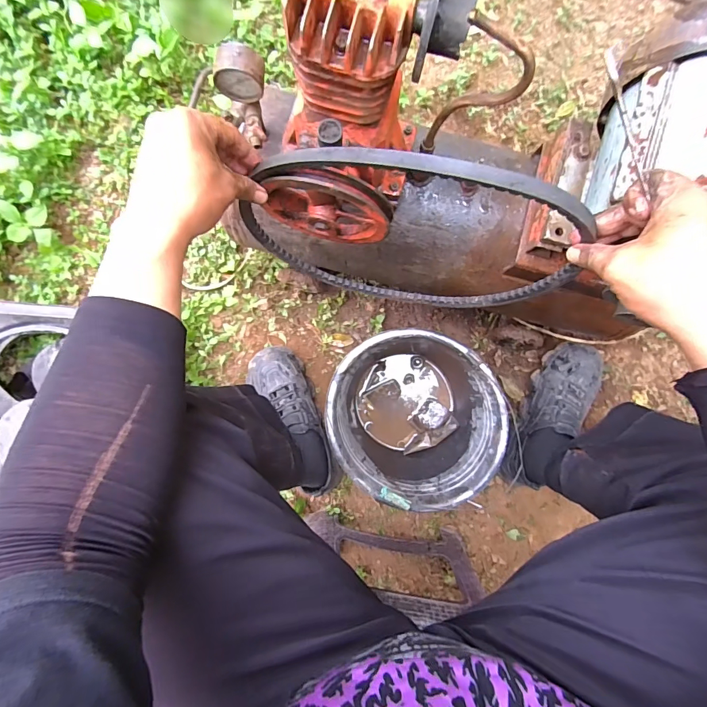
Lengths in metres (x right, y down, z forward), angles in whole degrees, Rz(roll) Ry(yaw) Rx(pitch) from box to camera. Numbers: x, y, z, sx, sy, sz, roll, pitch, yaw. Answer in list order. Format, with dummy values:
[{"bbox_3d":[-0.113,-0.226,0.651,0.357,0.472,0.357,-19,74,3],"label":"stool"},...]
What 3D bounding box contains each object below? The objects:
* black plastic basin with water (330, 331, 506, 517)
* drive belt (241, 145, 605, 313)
[{"bbox_3d":[0.091,0.098,0.685,0.253,0.200,0.270,0,87,2],"label":"black plastic basin with water"},{"bbox_3d":[0.051,-0.117,0.446,0.360,0.280,0.014,10,74,24],"label":"drive belt"}]

